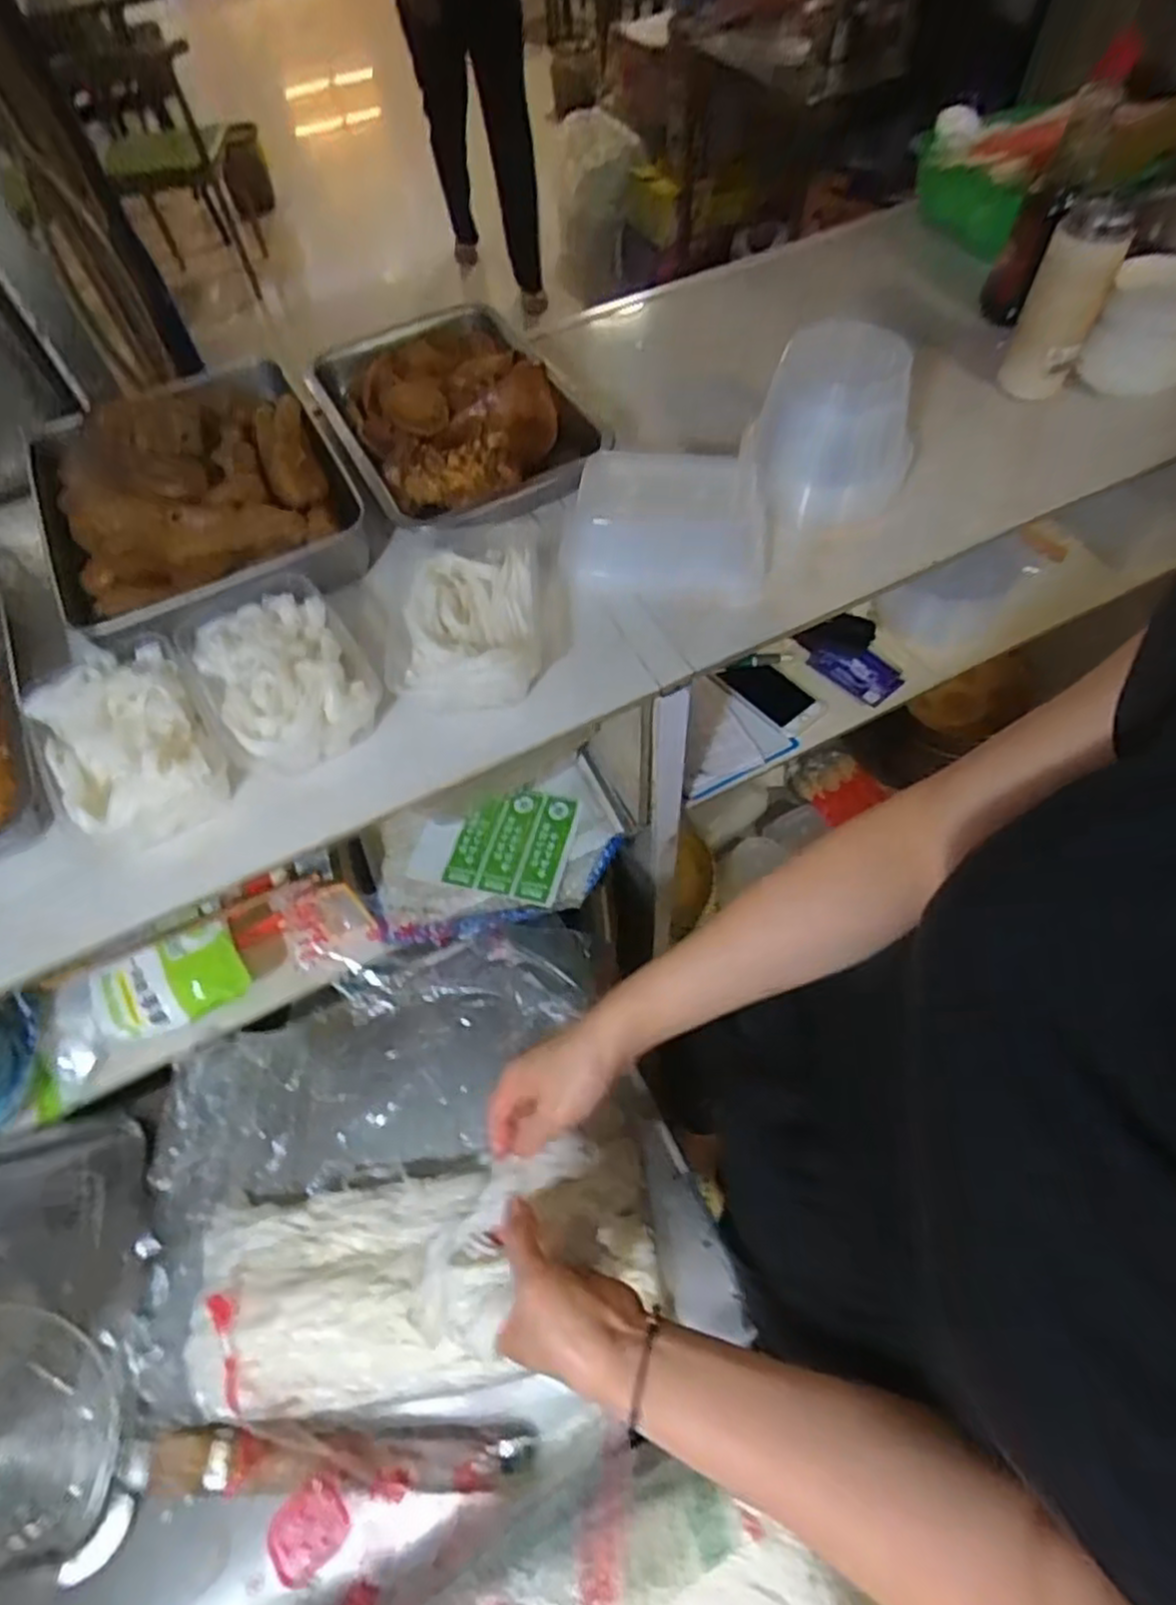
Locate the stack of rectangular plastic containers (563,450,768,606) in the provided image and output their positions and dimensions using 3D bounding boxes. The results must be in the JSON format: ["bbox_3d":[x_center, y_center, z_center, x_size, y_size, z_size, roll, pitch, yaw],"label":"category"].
[{"bbox_3d":[0.063,-0.221,0.586,0.159,0.068,0.100,1,60,4],"label":"stack of rectangular plastic containers"}]

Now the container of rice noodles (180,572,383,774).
[{"bbox_3d":[-0.233,-0.100,0.555,0.118,0.051,0.158,-31,63,-14],"label":"container of rice noodles"}]

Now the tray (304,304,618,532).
[{"bbox_3d":[-0.129,-0.366,0.711,0.209,0.056,0.303,-27,62,-11],"label":"tray"}]

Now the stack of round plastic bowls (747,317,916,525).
[{"bbox_3d":[0.199,-0.302,0.604,0.131,0.116,0.110,17,62,13],"label":"stack of round plastic bowls"}]

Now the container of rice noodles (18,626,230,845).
[{"bbox_3d":[-0.325,-0.042,0.526,0.111,0.047,0.157,-28,62,-12],"label":"container of rice noodles"}]

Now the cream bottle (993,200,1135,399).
[{"bbox_3d":[0.419,-0.437,0.655,0.059,0.145,0.053,24,64,16],"label":"cream bottle"}]

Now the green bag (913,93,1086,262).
[{"bbox_3d":[0.429,-0.694,0.820,0.143,0.084,0.163,26,65,17],"label":"green bag"}]

